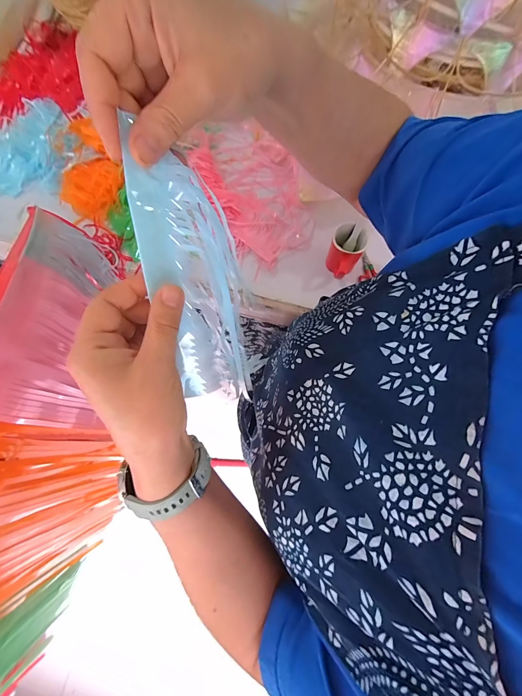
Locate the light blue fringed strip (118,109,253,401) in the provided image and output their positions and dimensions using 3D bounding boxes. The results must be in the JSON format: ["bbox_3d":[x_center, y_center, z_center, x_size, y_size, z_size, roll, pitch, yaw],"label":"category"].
[{"bbox_3d":[-0.045,-0.042,0.224,0.023,0.081,0.178,11,115,41],"label":"light blue fringed strip"}]

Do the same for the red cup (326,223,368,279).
[{"bbox_3d":[0.179,-0.203,0.643,0.063,0.094,0.094,22,77,6],"label":"red cup"}]

